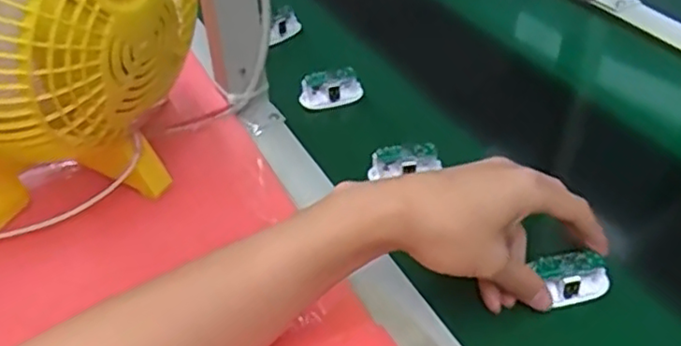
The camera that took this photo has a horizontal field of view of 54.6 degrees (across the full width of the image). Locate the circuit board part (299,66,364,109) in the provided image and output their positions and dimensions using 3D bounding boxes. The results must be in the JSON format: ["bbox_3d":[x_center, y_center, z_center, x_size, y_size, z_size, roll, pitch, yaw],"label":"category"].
[{"bbox_3d":[-0.009,-0.079,0.620,0.058,0.035,0.015,-8,29,-4],"label":"circuit board part"}]

